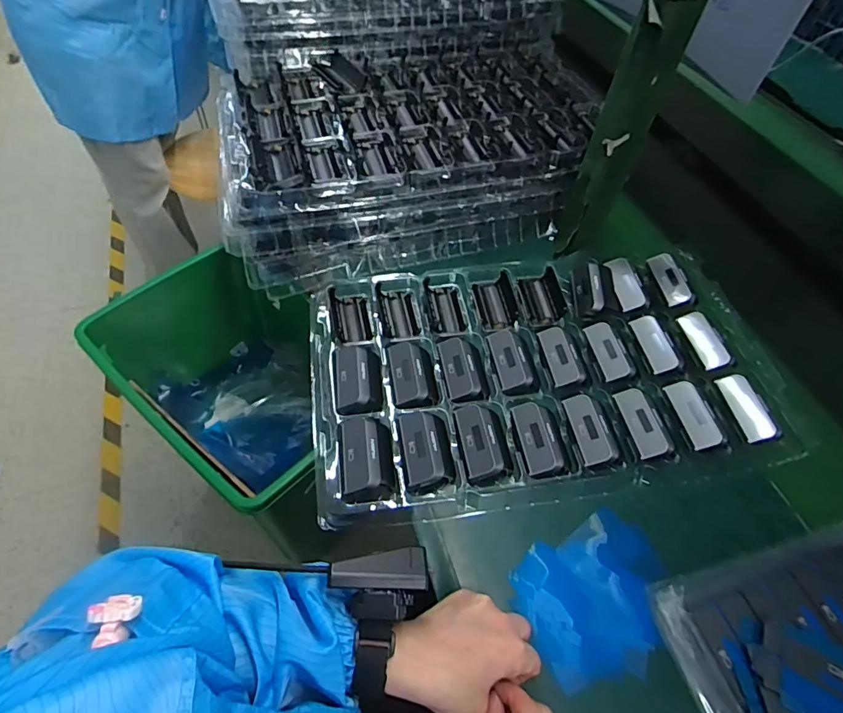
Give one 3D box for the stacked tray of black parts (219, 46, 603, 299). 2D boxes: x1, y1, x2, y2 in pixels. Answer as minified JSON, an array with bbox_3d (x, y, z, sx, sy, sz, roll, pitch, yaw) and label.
[{"bbox_3d":[-0.016,-0.290,0.679,0.483,0.139,0.307,-10,56,-12],"label":"stacked tray of black parts"}]

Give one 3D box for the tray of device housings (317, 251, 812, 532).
[{"bbox_3d":[0.128,-0.016,0.554,0.495,0.042,0.350,-4,55,-8],"label":"tray of device housings"}]

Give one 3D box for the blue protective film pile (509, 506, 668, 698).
[{"bbox_3d":[0.155,0.208,0.421,0.133,0.028,0.110,-21,59,-19],"label":"blue protective film pile"}]

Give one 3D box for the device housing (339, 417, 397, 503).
[{"bbox_3d":[-0.052,0.096,0.459,0.051,0.020,0.075,-2,54,-7],"label":"device housing"}]

